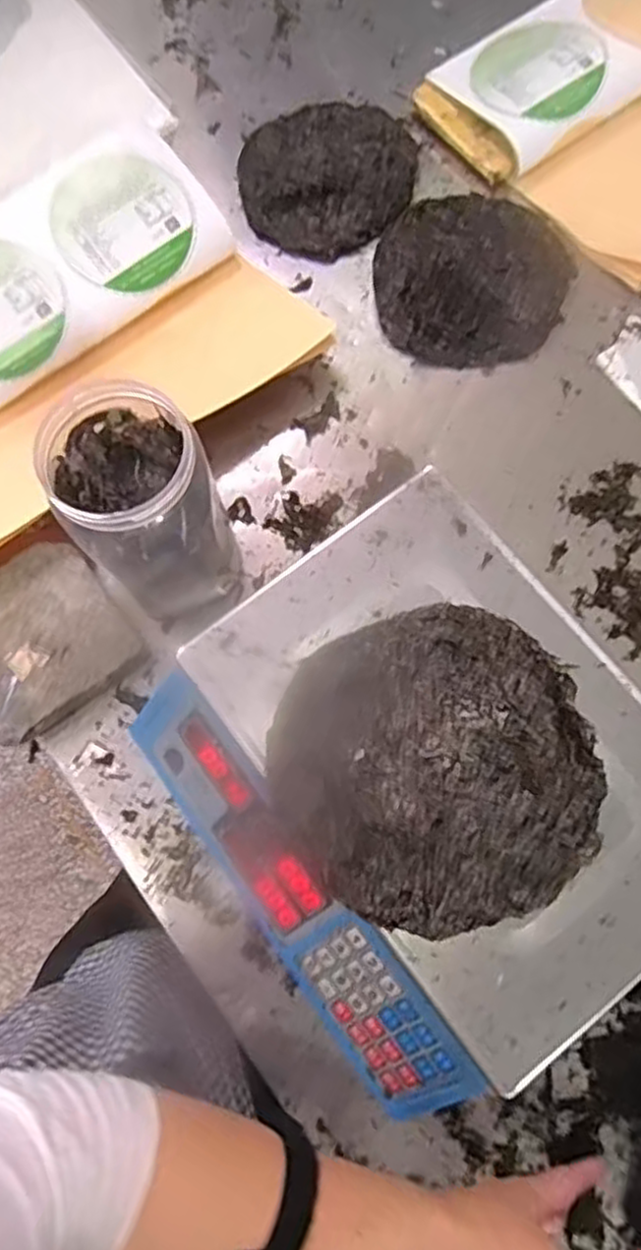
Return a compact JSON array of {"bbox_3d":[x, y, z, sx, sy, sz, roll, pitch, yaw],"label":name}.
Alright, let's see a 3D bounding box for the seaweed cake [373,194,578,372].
[{"bbox_3d":[0.158,-0.366,0.766,0.196,0.026,0.211,0,74,1],"label":"seaweed cake"}]

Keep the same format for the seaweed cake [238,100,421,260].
[{"bbox_3d":[0.008,-0.500,0.807,0.186,0.023,0.202,0,74,1],"label":"seaweed cake"}]

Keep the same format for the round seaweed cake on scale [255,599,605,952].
[{"bbox_3d":[0.069,0.087,0.448,0.185,0.023,0.190,0,74,1],"label":"round seaweed cake on scale"}]

